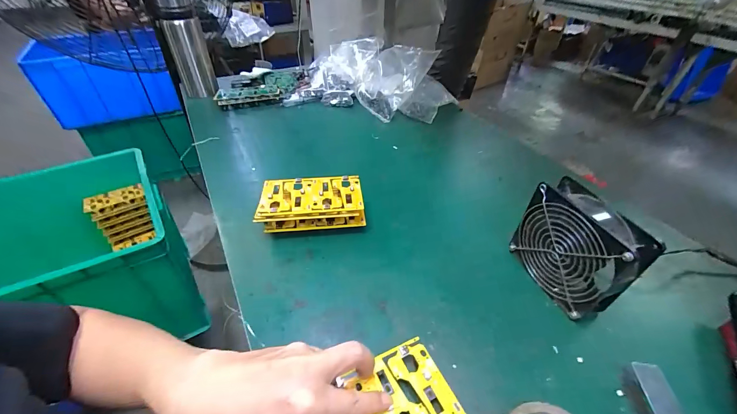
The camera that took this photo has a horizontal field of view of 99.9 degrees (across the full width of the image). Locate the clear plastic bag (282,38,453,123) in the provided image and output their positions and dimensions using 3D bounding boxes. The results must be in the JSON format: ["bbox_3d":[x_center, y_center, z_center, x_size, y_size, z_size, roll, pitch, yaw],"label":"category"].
[{"bbox_3d":[0.013,-0.324,0.776,0.389,0.120,0.256,16,43,15],"label":"clear plastic bag"}]

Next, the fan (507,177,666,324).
[{"bbox_3d":[0.233,0.049,0.356,0.050,0.117,0.120,-13,44,-16],"label":"fan"}]

